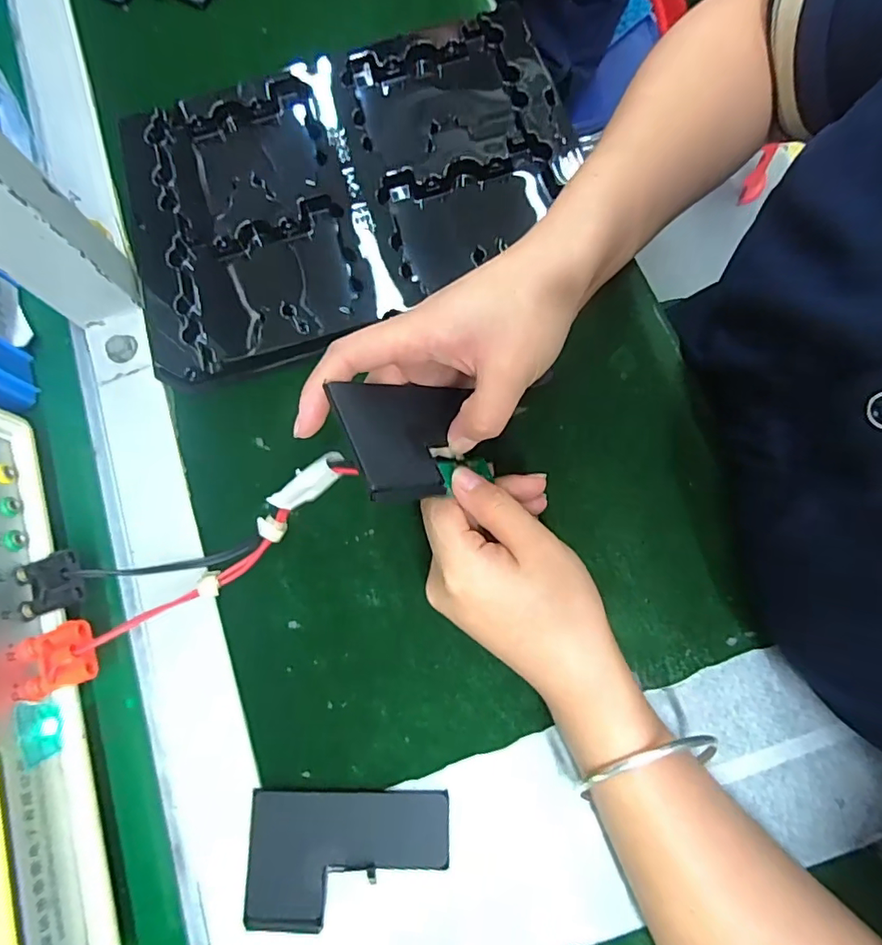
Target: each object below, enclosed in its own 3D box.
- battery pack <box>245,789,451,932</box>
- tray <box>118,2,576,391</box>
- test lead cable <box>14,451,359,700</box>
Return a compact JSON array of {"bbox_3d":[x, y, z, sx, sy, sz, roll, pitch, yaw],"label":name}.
[{"bbox_3d":[-0.046,0.188,0.255,0.098,0.006,0.059,-1,76,1],"label":"battery pack"},{"bbox_3d":[-0.062,-0.189,0.343,0.292,0.020,0.205,-20,75,-2],"label":"tray"},{"bbox_3d":[-0.122,0.050,0.260,0.181,0.066,0.062,-18,76,-3],"label":"test lead cable"}]

